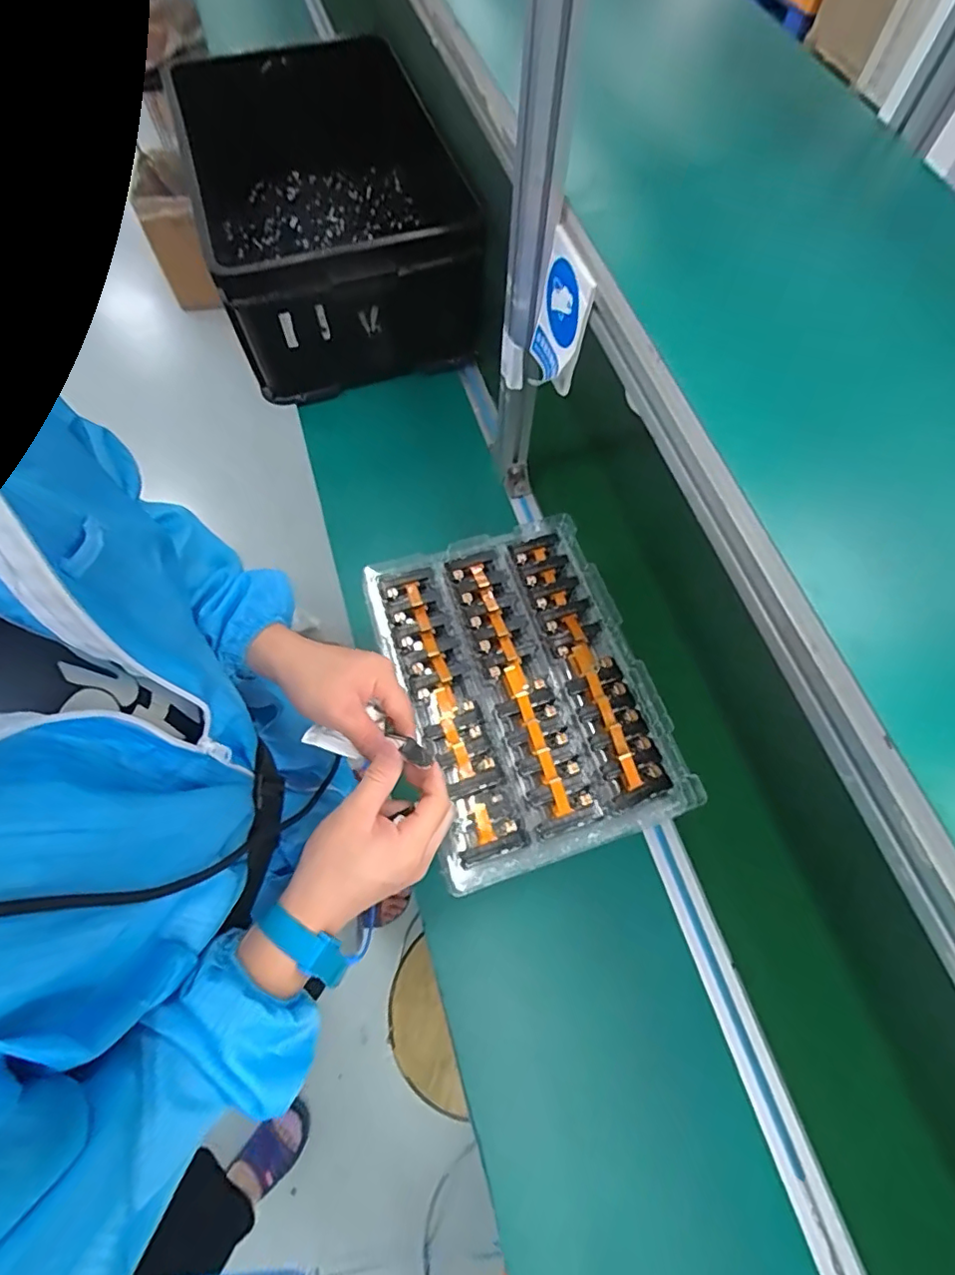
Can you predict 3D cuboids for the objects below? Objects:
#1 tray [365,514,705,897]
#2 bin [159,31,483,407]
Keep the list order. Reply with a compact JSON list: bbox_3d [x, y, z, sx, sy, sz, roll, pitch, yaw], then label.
[{"bbox_3d":[0.054,0.049,0.645,0.271,0.024,0.385,-15,68,-8],"label":"tray"},{"bbox_3d":[-0.239,-0.750,1.007,0.473,0.251,0.586,-17,68,-9],"label":"bin"}]

